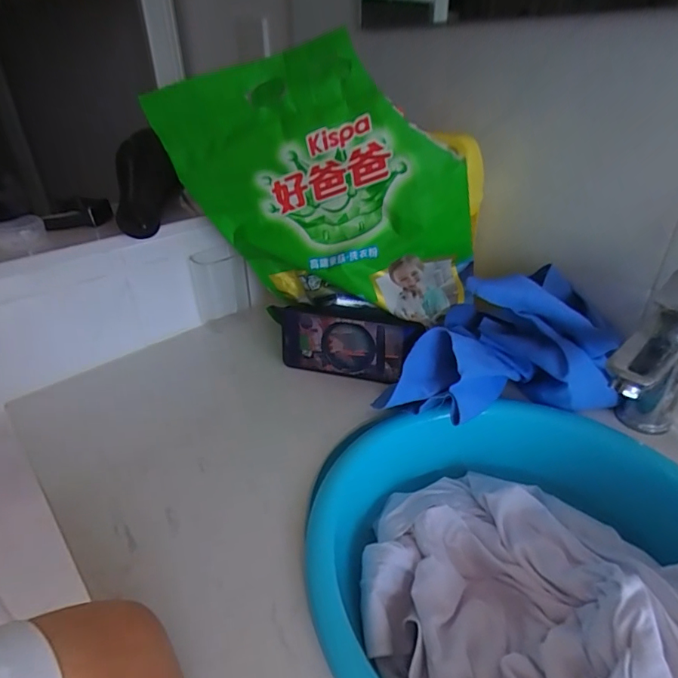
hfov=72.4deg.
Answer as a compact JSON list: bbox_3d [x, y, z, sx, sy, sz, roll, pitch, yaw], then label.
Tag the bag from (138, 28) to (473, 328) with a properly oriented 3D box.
[{"bbox_3d":[-0.021,-0.144,0.485,0.305,0.275,0.077,0,39,15],"label":"bag"}]

